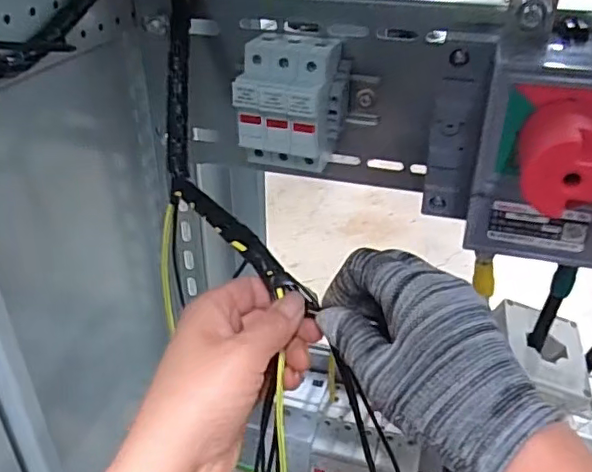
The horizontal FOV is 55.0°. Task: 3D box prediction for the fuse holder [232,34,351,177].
[{"bbox_3d":[-0.002,-0.083,0.364,0.060,0.079,0.055,8,33,13],"label":"fuse holder"}]

